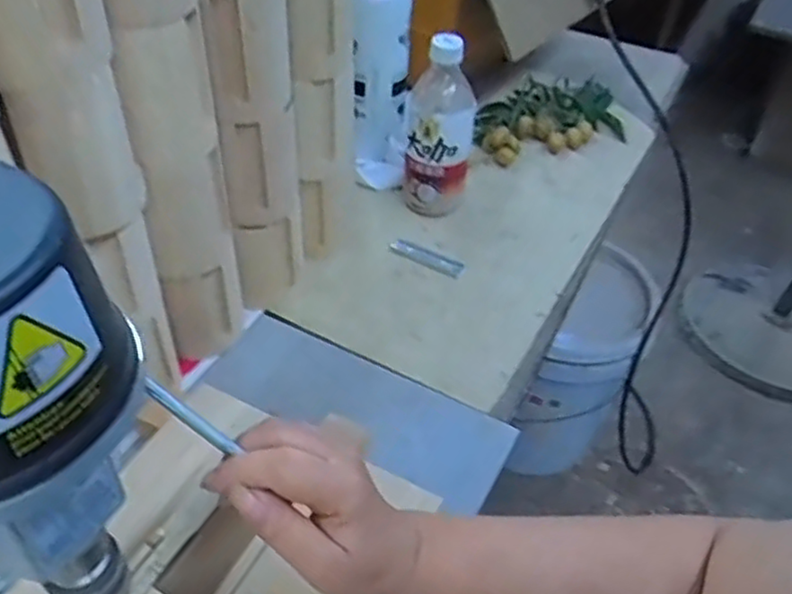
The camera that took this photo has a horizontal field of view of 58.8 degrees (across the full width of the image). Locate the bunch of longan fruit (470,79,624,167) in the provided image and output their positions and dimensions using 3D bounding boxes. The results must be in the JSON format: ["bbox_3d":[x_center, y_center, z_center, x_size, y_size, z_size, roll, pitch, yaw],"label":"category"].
[{"bbox_3d":[0.195,-0.226,0.882,0.218,0.044,0.108,-16,47,-19],"label":"bunch of longan fruit"}]

